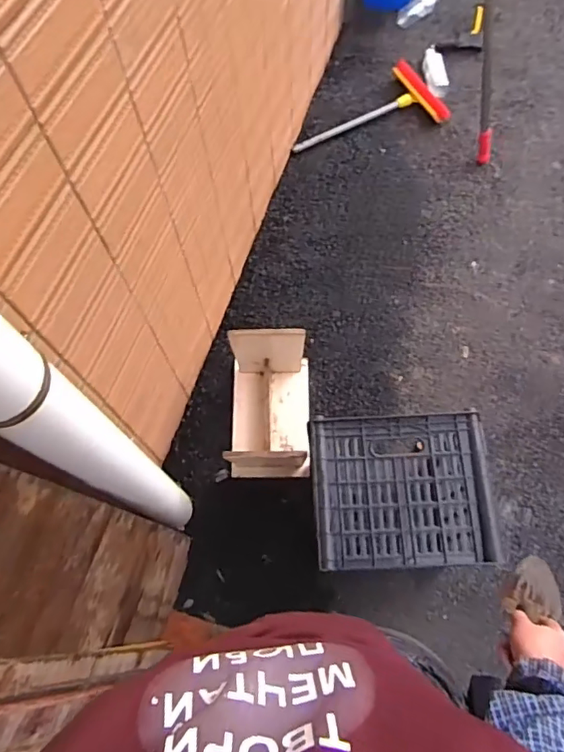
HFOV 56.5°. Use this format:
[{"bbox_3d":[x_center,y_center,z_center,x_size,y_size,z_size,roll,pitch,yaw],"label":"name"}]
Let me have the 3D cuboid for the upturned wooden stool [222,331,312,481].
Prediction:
[{"bbox_3d":[-0.033,0.073,1.408,0.215,0.201,0.360,0,69,1],"label":"upturned wooden stool"}]

